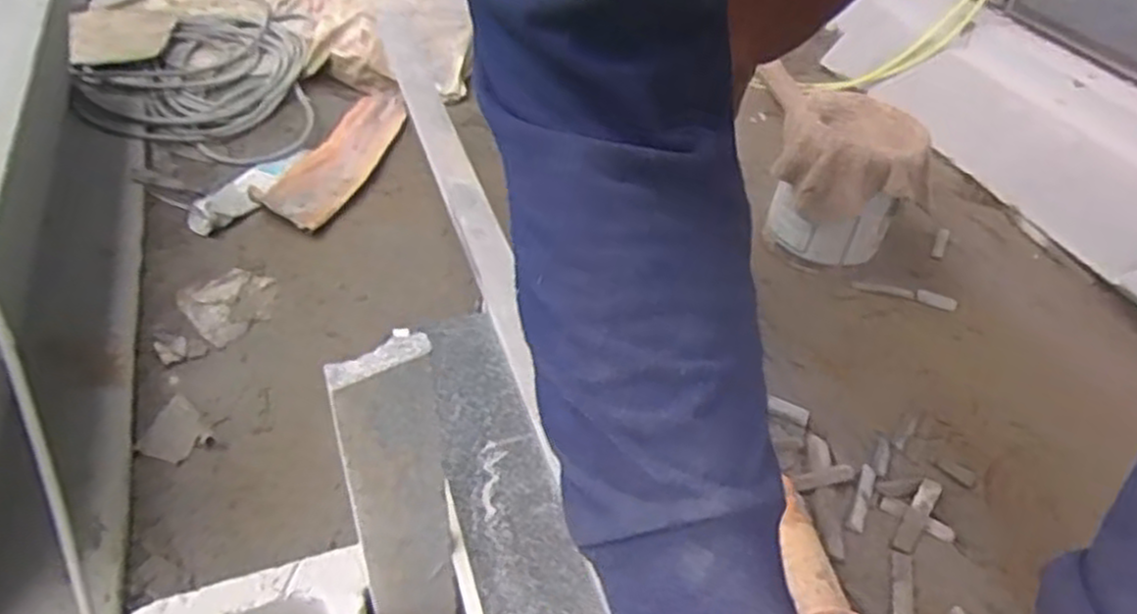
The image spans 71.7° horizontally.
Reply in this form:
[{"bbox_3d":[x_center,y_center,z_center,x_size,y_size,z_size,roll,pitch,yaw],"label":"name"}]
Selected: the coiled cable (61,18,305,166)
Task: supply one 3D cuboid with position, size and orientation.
[{"bbox_3d":[-0.642,-0.435,1.457,0.424,0.056,0.501,7,41,3],"label":"coiled cable"}]

